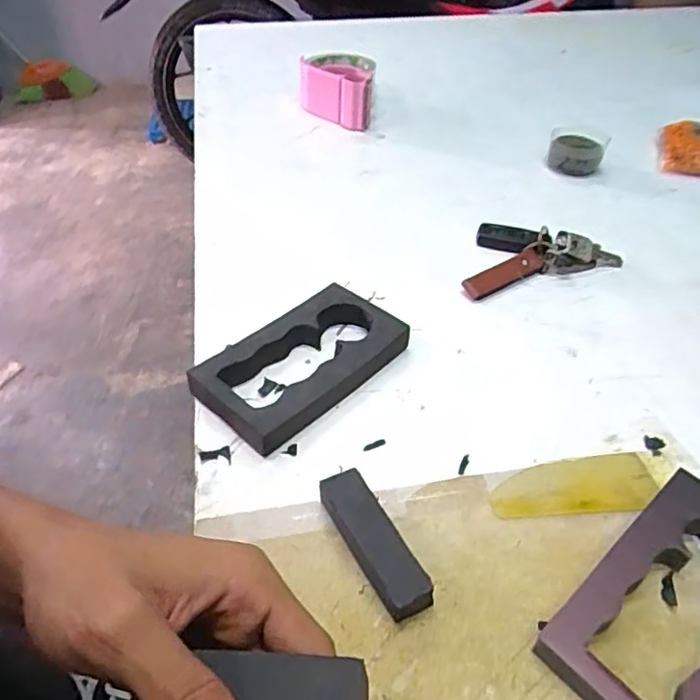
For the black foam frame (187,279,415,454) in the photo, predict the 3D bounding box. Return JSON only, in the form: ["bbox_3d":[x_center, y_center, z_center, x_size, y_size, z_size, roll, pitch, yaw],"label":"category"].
[{"bbox_3d":[-0.033,0.007,0.418,0.083,0.023,0.143,36,53,29],"label":"black foam frame"}]

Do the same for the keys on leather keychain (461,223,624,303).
[{"bbox_3d":[0.159,-0.092,0.529,0.149,0.024,0.077,-14,47,-16],"label":"keys on leather keychain"}]

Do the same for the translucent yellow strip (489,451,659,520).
[{"bbox_3d":[0.136,0.084,0.358,0.101,0.005,0.040,-3,45,-5],"label":"translucent yellow strip"}]

